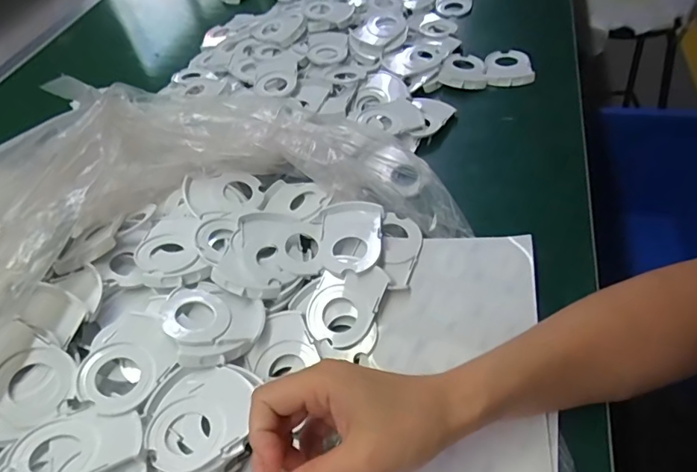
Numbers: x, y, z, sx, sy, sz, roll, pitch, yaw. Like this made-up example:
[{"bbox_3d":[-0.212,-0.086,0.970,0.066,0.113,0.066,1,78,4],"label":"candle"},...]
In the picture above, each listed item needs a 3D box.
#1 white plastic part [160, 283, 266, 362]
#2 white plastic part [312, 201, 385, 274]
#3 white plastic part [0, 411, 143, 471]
[{"bbox_3d":[-0.110,0.068,0.381,0.079,0.013,0.064,18,38,6],"label":"white plastic part"},{"bbox_3d":[-0.001,0.002,0.431,0.061,0.016,0.076,-1,50,10],"label":"white plastic part"},{"bbox_3d":[-0.178,0.139,0.310,0.079,0.005,0.050,-10,37,-23],"label":"white plastic part"}]

